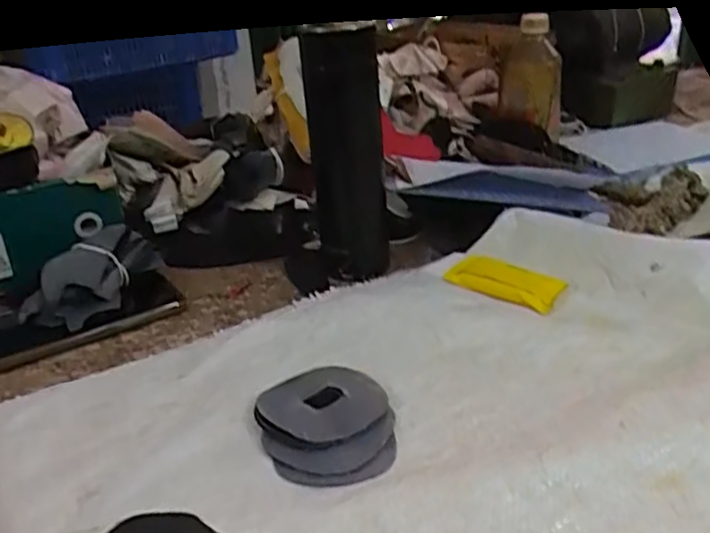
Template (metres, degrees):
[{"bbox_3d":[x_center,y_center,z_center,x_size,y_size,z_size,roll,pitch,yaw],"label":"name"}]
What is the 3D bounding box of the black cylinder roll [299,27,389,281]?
[{"bbox_3d":[-0.011,-0.100,0.613,0.069,0.207,0.069,-3,26,1],"label":"black cylinder roll"}]

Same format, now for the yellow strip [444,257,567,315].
[{"bbox_3d":[0.130,0.012,0.589,0.095,0.005,0.057,18,34,37],"label":"yellow strip"}]

